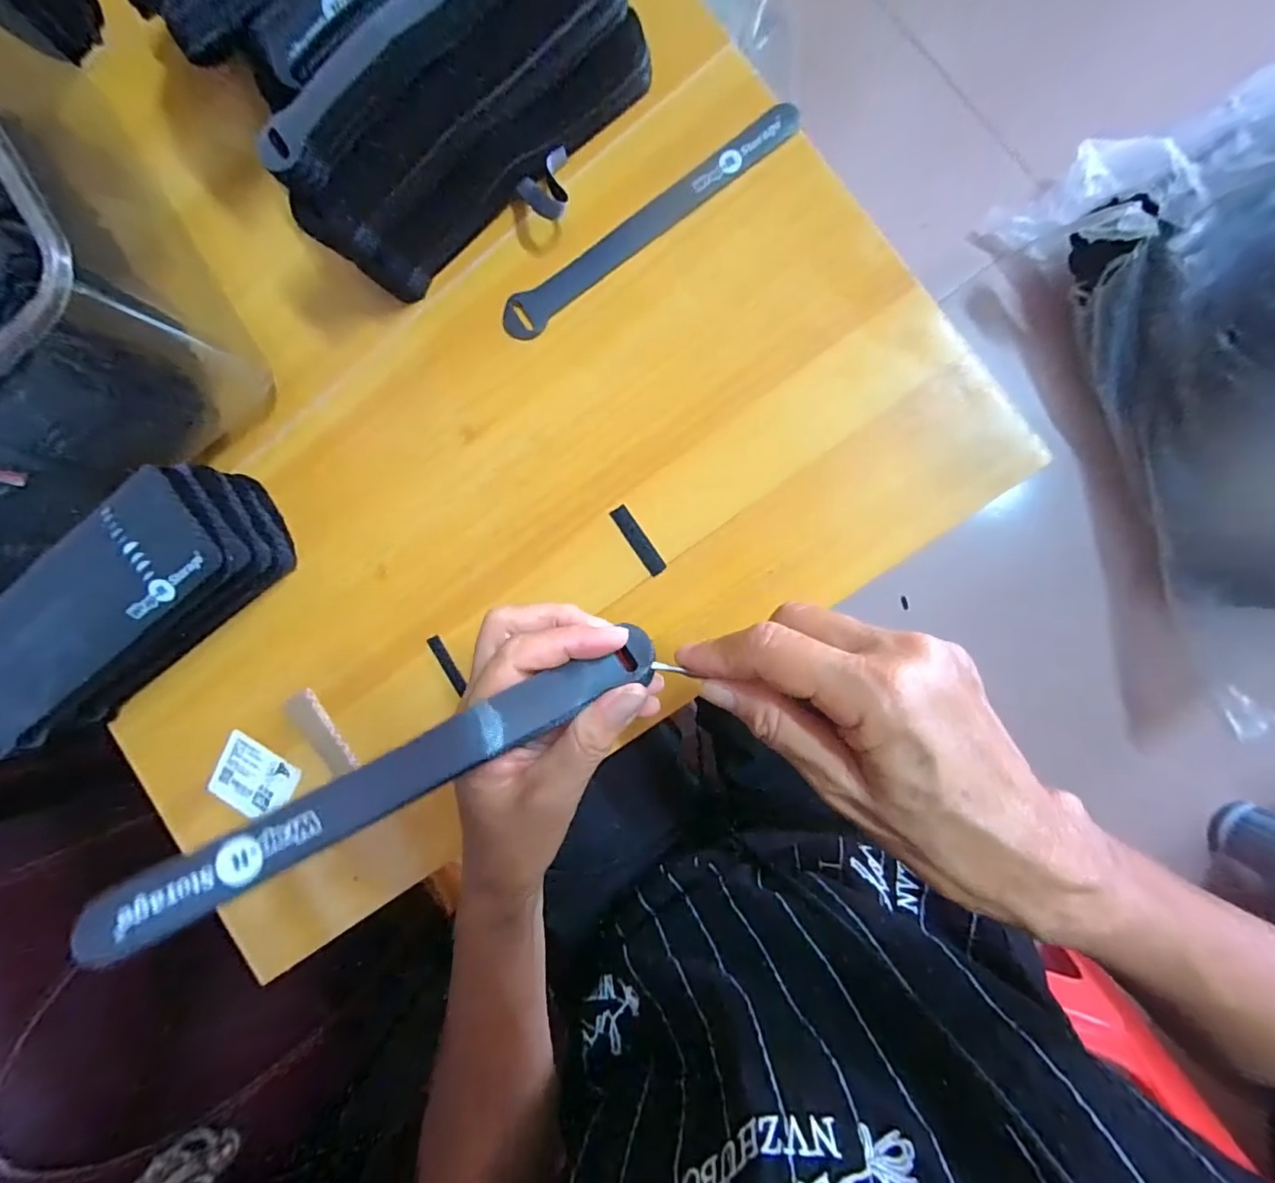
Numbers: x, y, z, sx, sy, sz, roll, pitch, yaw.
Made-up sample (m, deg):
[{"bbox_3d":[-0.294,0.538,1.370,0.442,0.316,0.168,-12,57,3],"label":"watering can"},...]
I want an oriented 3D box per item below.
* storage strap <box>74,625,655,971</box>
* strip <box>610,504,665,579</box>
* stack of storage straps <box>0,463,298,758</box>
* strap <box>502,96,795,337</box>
[{"bbox_3d":[-0.079,0.064,0.197,0.195,0.008,0.021,-26,86,-21],"label":"storage strap"},{"bbox_3d":[0.001,-0.031,0.328,0.011,0.004,0.047,-35,85,8],"label":"strip"},{"bbox_3d":[-0.329,0.014,0.351,0.215,0.072,0.090,-39,84,7],"label":"stack of storage straps"},{"bbox_3d":[0.004,-0.219,0.326,0.200,0.006,0.026,-33,77,10],"label":"strap"}]

